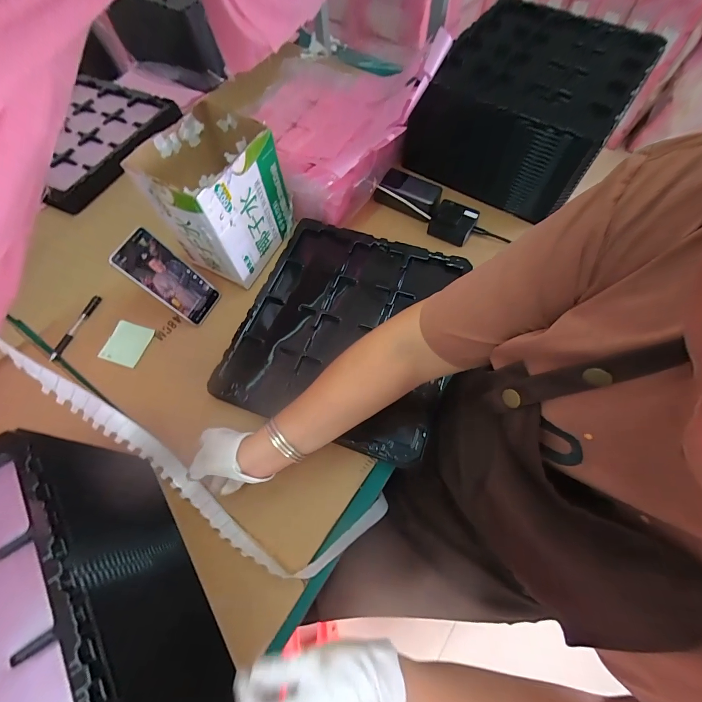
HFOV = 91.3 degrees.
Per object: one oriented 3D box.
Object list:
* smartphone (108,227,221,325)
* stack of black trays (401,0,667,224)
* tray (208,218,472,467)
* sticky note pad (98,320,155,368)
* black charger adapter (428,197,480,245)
[{"bbox_3d":[-0.300,-0.121,0.573,0.010,0.163,0.078,8,63,42],"label":"smartphone"},{"bbox_3d":[0.366,-0.520,0.705,0.338,0.169,0.426,28,69,14],"label":"stack of black trays"},{"bbox_3d":[-0.008,-0.039,0.598,0.333,0.065,0.375,17,67,9],"label":"tray"},{"bbox_3d":[-0.396,-0.014,0.607,0.073,0.008,0.075,13,66,8],"label":"sticky note pad"},{"bbox_3d":[0.204,-0.257,0.679,0.077,0.041,0.079,30,69,14],"label":"black charger adapter"}]

